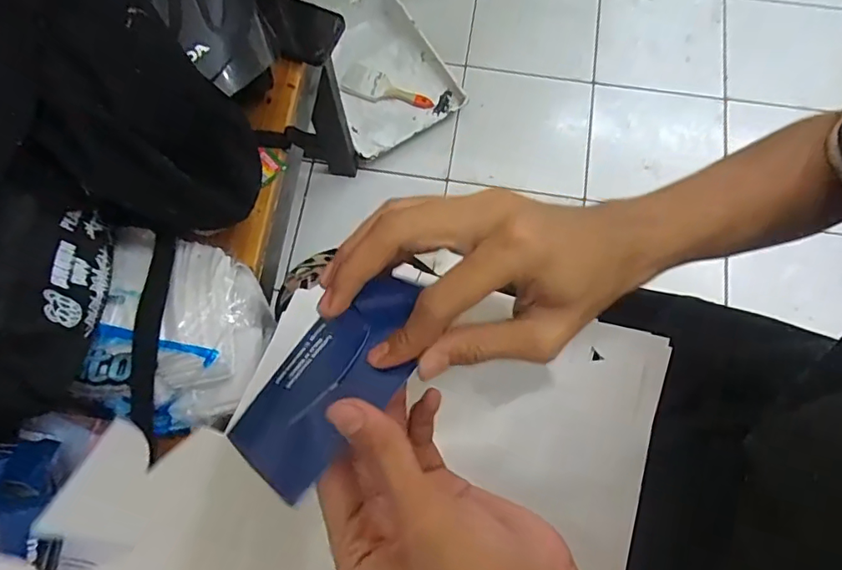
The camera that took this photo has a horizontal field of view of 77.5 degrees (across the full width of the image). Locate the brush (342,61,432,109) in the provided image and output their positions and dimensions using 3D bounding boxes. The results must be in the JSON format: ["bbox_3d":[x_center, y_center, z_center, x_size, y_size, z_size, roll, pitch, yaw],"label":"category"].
[{"bbox_3d":[-0.076,-0.455,1.208,0.207,0.018,0.079,13,77,-3],"label":"brush"}]

